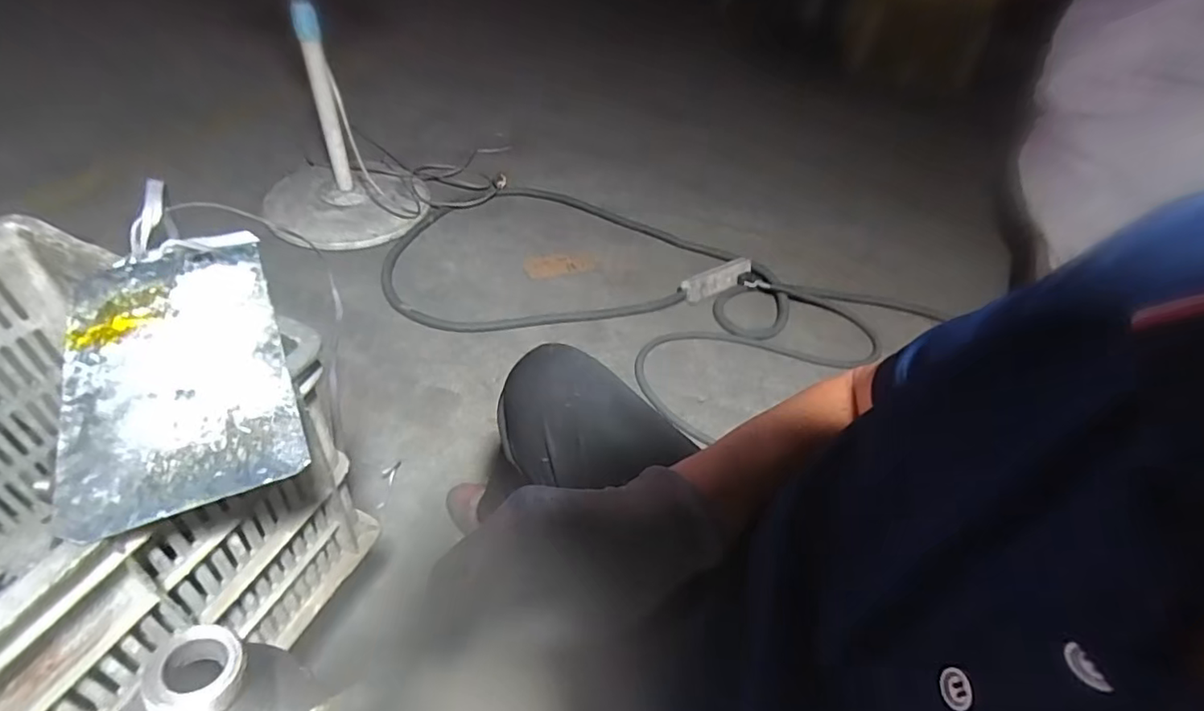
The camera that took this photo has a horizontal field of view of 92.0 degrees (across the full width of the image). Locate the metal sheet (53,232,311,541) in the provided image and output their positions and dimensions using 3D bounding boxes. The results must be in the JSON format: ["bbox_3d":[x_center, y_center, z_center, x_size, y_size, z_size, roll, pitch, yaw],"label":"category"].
[{"bbox_3d":[-0.277,-0.002,0.381,0.119,0.004,0.252,-17,50,-24],"label":"metal sheet"}]

